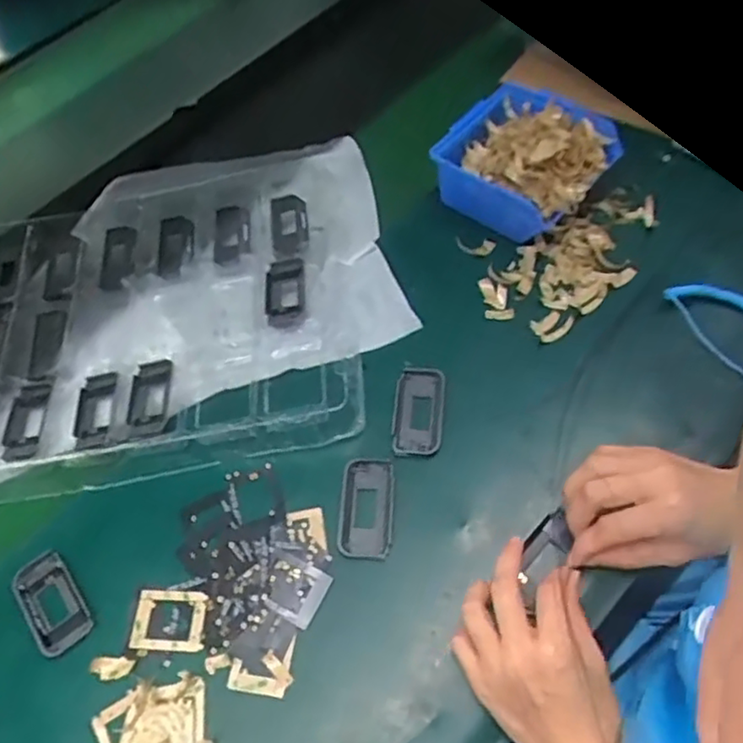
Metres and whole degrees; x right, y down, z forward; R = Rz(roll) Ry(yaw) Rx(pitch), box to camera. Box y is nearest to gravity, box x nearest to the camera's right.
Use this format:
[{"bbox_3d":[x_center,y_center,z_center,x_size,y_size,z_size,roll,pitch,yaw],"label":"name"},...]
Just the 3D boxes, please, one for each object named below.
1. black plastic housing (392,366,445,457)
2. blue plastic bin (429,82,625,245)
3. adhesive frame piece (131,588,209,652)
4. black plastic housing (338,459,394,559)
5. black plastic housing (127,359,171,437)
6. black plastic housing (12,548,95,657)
[{"bbox_3d":[0.038,0.030,0.543,0.039,0.014,0.080,0,57,10],"label":"black plastic housing"},{"bbox_3d":[0.144,-0.199,0.631,0.135,0.073,0.139,35,69,27],"label":"blue plastic bin"},{"bbox_3d":[-0.145,0.177,0.480,0.053,0.004,0.041,0,57,10],"label":"adhesive frame piece"},{"bbox_3d":[-0.004,0.102,0.506,0.040,0.008,0.077,-2,57,9],"label":"black plastic housing"},{"bbox_3d":[-0.194,0.025,0.585,0.036,0.020,0.073,-7,56,6],"label":"black plastic housing"},{"bbox_3d":[-0.239,0.171,0.497,0.041,0.004,0.077,-37,59,-15],"label":"black plastic housing"}]

